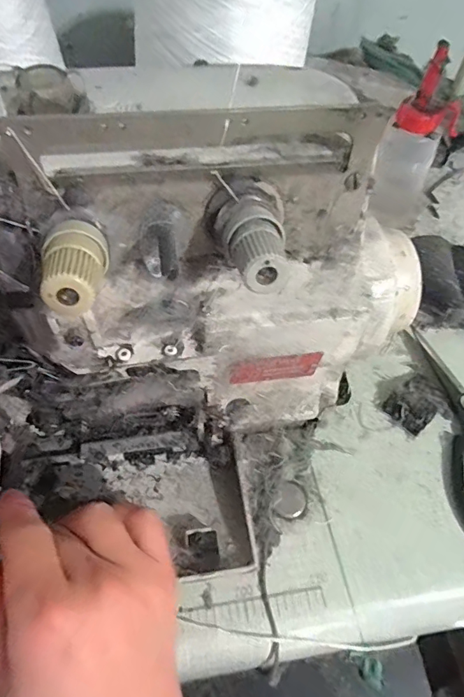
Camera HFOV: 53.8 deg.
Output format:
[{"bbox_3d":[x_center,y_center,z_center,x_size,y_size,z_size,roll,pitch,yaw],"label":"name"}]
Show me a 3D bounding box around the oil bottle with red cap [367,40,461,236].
[{"bbox_3d":[0.152,-0.168,0.381,0.058,0.133,0.044,16,62,7],"label":"oil bottle with red cap"}]

